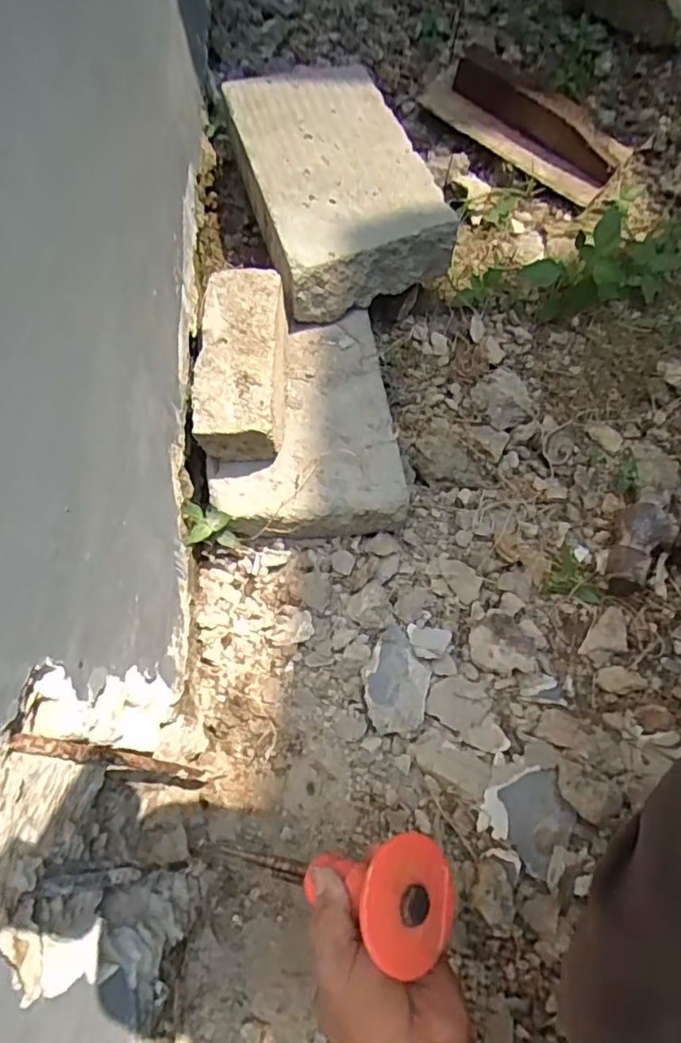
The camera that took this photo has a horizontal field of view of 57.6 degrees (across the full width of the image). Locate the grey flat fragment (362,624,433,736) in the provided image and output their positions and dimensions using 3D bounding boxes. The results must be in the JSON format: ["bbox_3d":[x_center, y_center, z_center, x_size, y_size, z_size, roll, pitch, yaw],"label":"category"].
[{"bbox_3d":[0.056,0.154,0.604,0.062,0.022,0.099,13,67,8],"label":"grey flat fragment"}]

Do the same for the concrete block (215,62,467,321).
[{"bbox_3d":[-0.010,-0.433,0.767,0.207,0.086,0.400,-17,65,-1],"label":"concrete block"}]

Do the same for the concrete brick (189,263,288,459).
[{"bbox_3d":[-0.098,-0.157,0.641,0.083,0.081,0.197,-4,65,5],"label":"concrete brick"}]

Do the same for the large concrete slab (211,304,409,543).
[{"bbox_3d":[-0.043,-0.097,0.684,0.194,0.075,0.243,-9,66,-1],"label":"large concrete slab"}]

